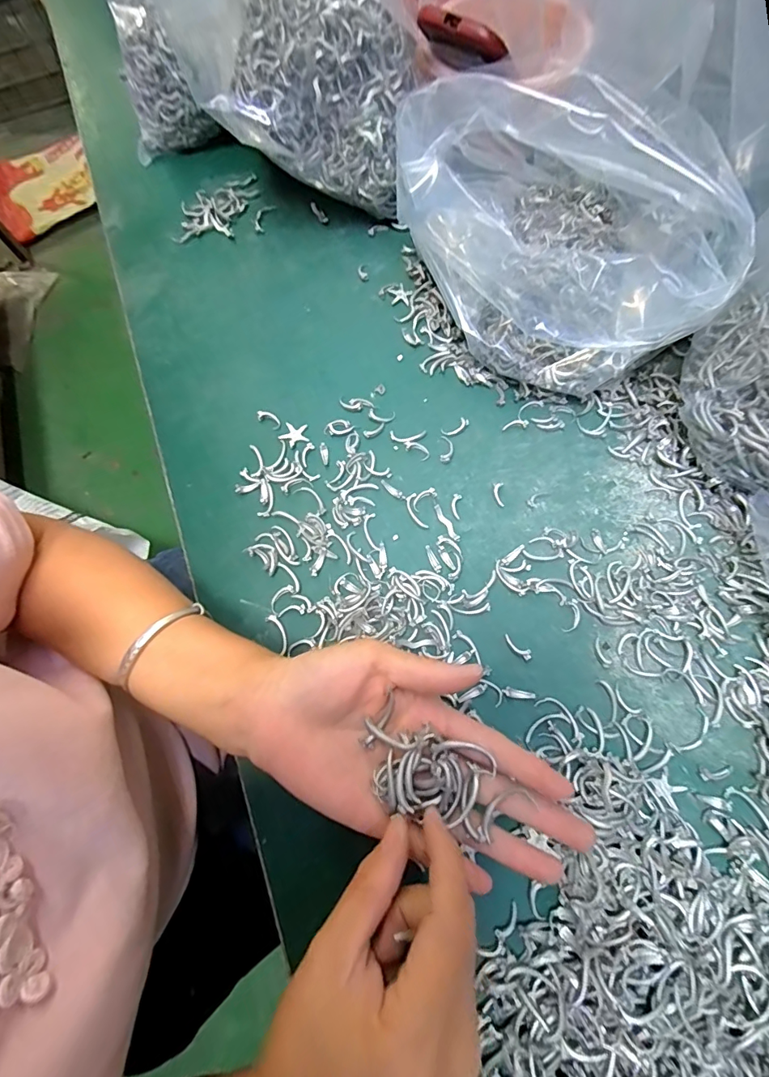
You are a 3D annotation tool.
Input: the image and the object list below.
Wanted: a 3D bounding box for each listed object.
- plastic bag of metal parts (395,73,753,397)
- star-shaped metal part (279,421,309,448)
[{"bbox_3d":[0.131,-0.226,0.351,0.245,0.134,0.166,38,76,15],"label":"plastic bag of metal parts"},{"bbox_3d":[-0.074,-0.086,0.378,0.023,0.004,0.023,22,72,11],"label":"star-shaped metal part"}]

